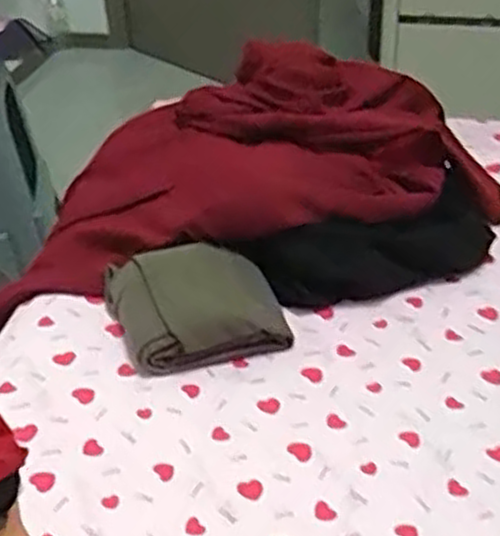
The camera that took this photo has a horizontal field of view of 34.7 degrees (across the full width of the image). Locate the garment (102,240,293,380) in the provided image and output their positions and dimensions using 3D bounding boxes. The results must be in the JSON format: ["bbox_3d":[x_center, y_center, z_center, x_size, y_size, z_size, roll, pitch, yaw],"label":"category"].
[{"bbox_3d":[-0.057,0.031,0.833,0.161,0.076,0.151,-15,39,-19],"label":"garment"}]

